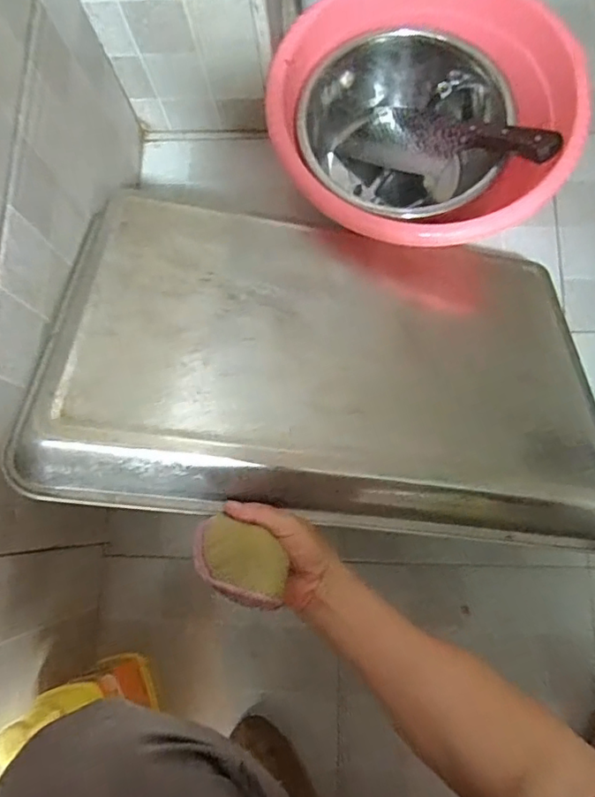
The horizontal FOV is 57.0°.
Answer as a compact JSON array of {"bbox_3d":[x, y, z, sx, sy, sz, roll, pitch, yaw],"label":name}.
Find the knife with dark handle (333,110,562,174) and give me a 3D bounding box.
[{"bbox_3d":[0.183,-0.330,0.700,0.293,0.025,0.090,23,77,38],"label":"knife with dark handle"}]

